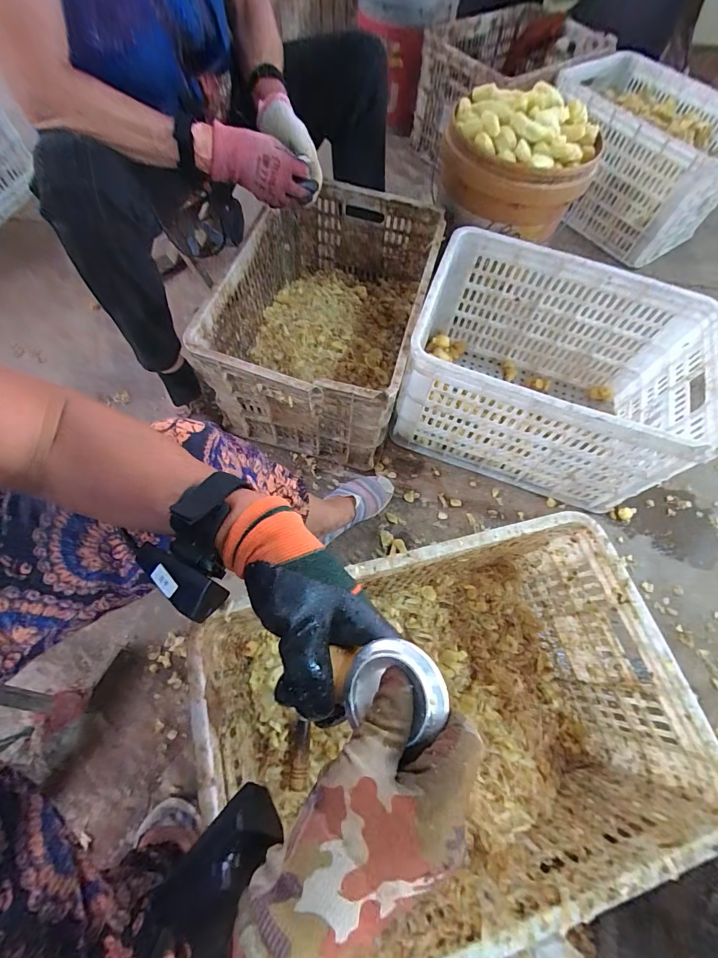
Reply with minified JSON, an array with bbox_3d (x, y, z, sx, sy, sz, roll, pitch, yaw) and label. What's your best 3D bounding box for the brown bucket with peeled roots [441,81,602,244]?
[{"bbox_3d":[0.327,-0.658,0.808,0.289,0.151,0.251,15,64,-1],"label":"brown bucket with peeled roots"}]

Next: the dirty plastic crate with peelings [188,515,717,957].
[{"bbox_3d":[0.098,0.294,0.516,0.511,0.254,0.356,-10,67,-13],"label":"dirty plastic crate with peelings"}]

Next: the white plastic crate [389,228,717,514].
[{"bbox_3d":[0.369,-0.201,0.806,0.526,0.299,0.361,19,65,4],"label":"white plastic crate"}]

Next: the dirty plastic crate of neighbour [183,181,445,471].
[{"bbox_3d":[-0.062,-0.324,0.810,0.341,0.250,0.519,17,64,0],"label":"dirty plastic crate of neighbour"}]

